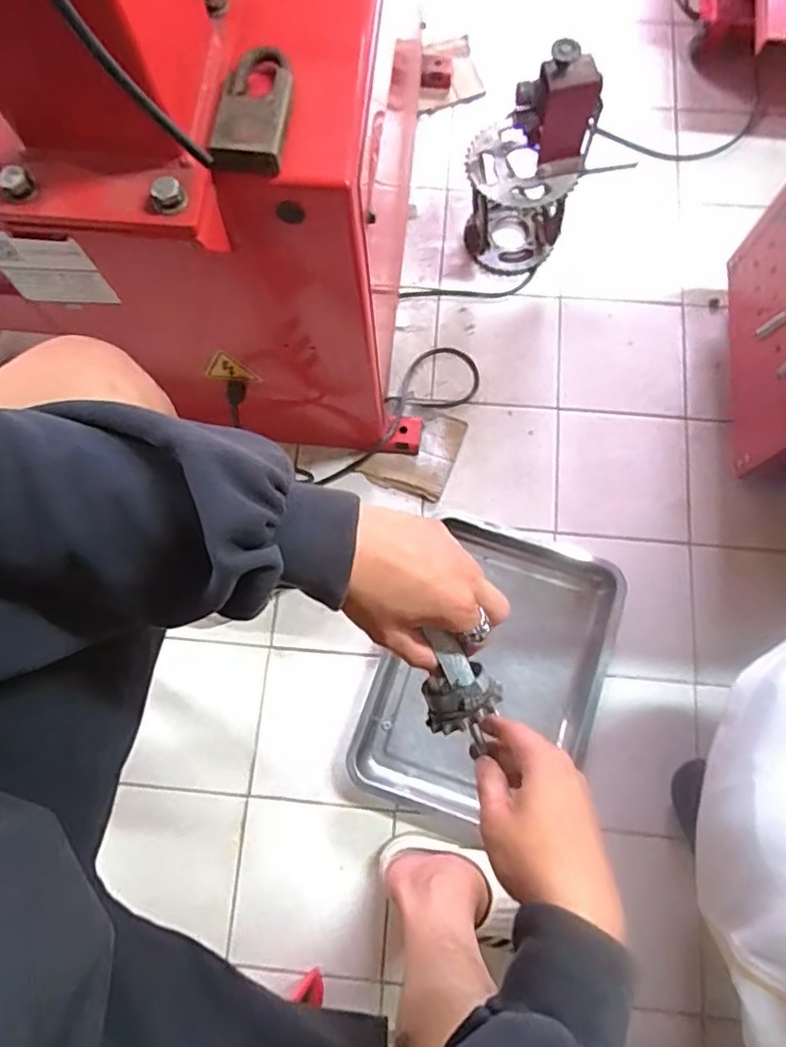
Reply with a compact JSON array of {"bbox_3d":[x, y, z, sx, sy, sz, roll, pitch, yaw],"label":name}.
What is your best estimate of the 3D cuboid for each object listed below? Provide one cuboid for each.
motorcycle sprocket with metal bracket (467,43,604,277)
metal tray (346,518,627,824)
[{"bbox_3d":[0.196,-0.526,0.912,0.167,0.297,0.150,12,77,5],"label":"motorcycle sprocket with metal bracket"},{"bbox_3d":[0.140,0.207,0.837,0.296,0.063,0.410,23,78,7],"label":"metal tray"}]

